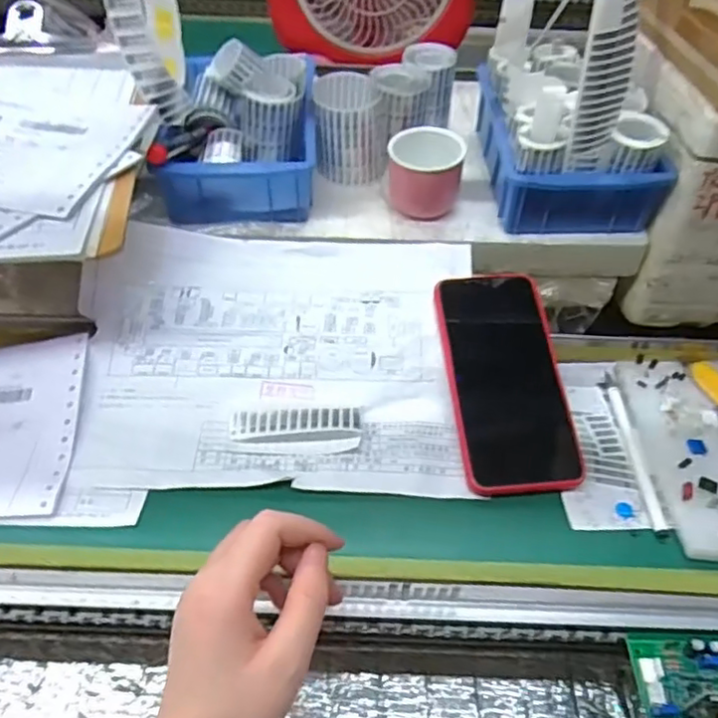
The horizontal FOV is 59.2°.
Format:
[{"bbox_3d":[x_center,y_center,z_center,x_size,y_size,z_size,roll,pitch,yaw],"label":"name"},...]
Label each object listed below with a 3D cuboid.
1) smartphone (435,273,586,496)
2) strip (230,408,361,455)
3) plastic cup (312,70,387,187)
[{"bbox_3d":[0.101,0.012,0.436,0.076,0.014,0.161,-2,62,-6],"label":"smartphone"},{"bbox_3d":[-0.043,0.046,0.422,0.086,0.015,0.027,4,48,0],"label":"strip"},{"bbox_3d":[-0.011,-0.206,0.565,0.060,0.070,0.068,-1,48,-5],"label":"plastic cup"}]

